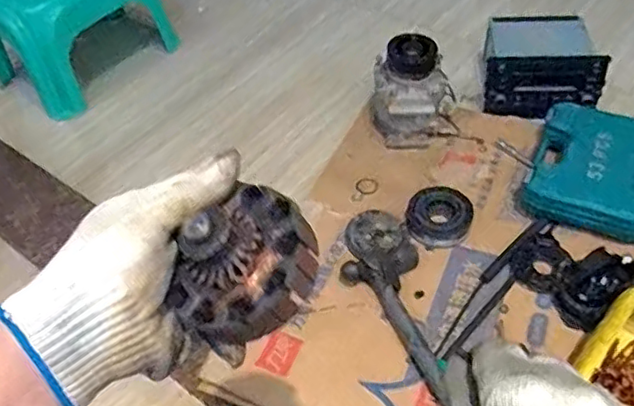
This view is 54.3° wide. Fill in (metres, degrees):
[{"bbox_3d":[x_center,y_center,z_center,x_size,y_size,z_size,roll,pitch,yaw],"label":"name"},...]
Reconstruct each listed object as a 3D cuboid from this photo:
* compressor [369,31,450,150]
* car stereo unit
[{"bbox_3d":[0.169,-0.198,1.127,0.138,0.190,0.107,-1,48,6],"label":"compressor"},{"bbox_3d":[0.439,-0.269,1.215,0.214,0.120,0.210,6,49,12],"label":"car stereo unit"}]

